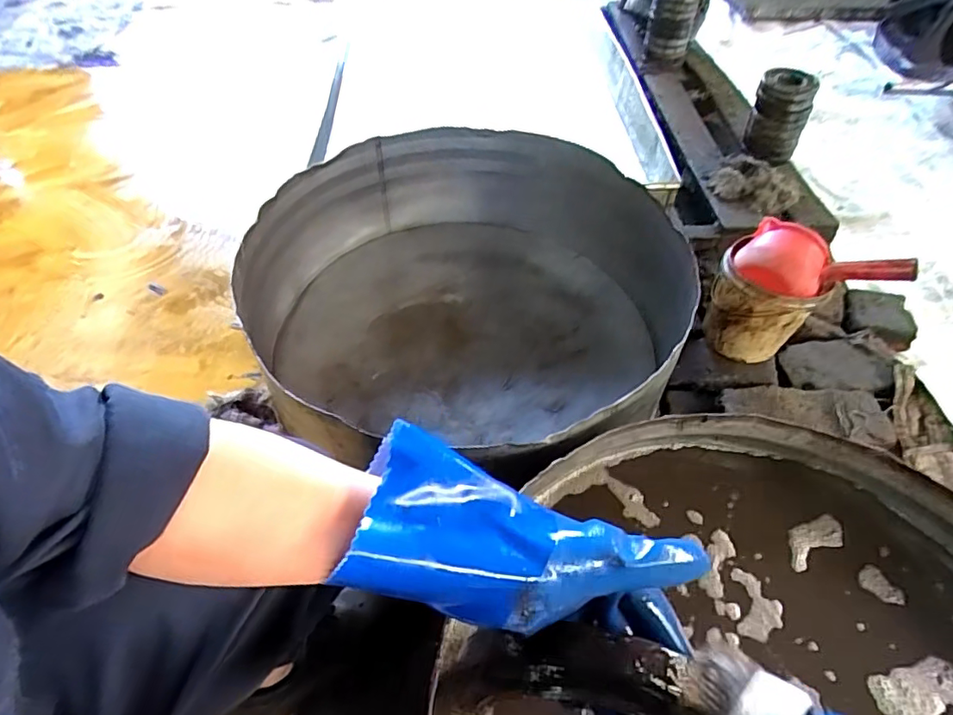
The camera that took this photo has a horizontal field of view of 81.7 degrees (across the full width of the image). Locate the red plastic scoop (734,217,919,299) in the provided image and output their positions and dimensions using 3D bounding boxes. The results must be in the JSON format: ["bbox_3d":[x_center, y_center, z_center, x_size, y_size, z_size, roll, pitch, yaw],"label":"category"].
[{"bbox_3d":[0.539,-0.143,0.868,0.235,0.073,0.105,18,53,11],"label":"red plastic scoop"}]

